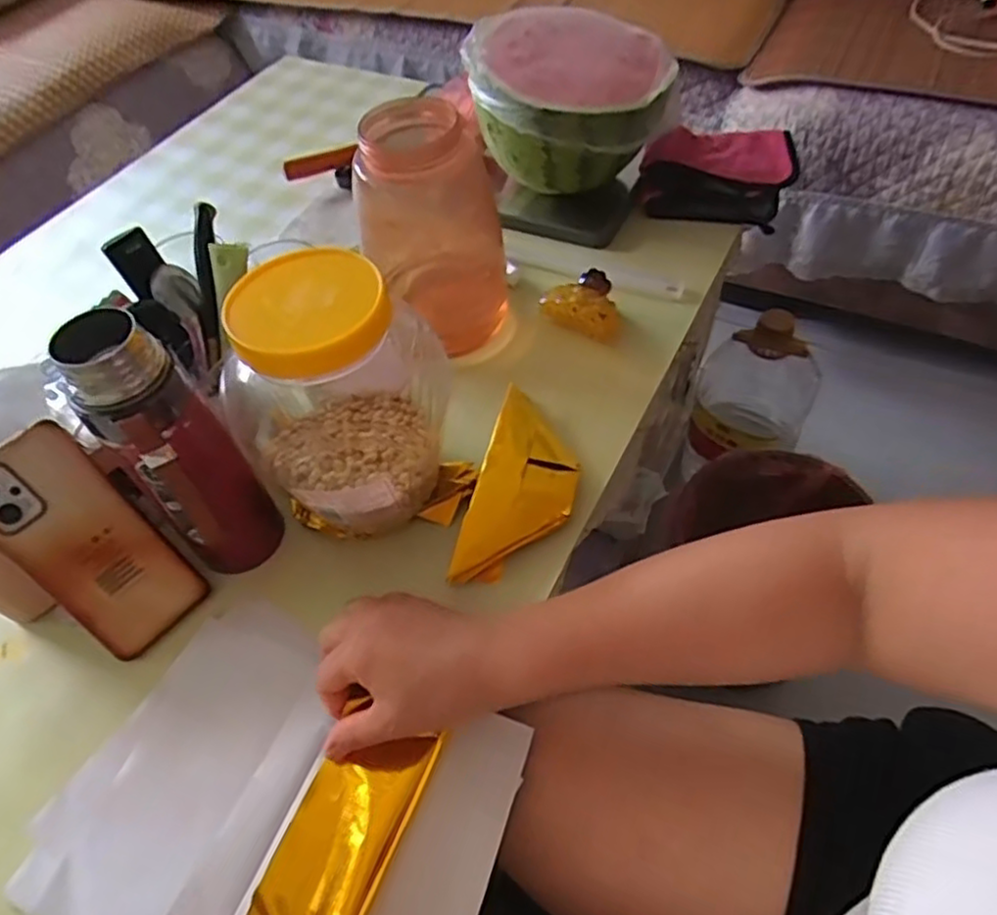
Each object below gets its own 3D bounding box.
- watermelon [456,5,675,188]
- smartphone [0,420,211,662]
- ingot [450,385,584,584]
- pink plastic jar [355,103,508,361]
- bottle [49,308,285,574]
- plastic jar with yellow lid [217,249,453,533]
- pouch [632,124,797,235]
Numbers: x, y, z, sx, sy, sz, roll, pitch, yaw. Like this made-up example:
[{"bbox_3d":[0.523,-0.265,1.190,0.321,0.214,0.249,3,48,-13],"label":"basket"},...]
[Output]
[{"bbox_3d":[0.074,-0.349,0.717,0.204,0.160,0.164,3,53,7],"label":"watermelon"},{"bbox_3d":[-0.279,0.059,0.465,0.076,0.162,0.011,-44,23,-25],"label":"smartphone"},{"bbox_3d":[0.022,0.018,0.530,0.073,0.023,0.176,8,54,11],"label":"ingot"},{"bbox_3d":[-0.053,-0.182,0.580,0.111,0.196,0.088,-9,53,-2],"label":"pink plastic jar"},{"bbox_3d":[-0.200,0.004,0.444,0.067,0.210,0.061,-34,57,-19],"label":"bottle"},{"bbox_3d":[-0.111,-0.035,0.479,0.131,0.194,0.130,-2,53,3],"label":"plastic jar with yellow lid"},{"bbox_3d":[0.245,-0.321,0.758,0.161,0.042,0.154,13,55,15],"label":"pouch"}]

